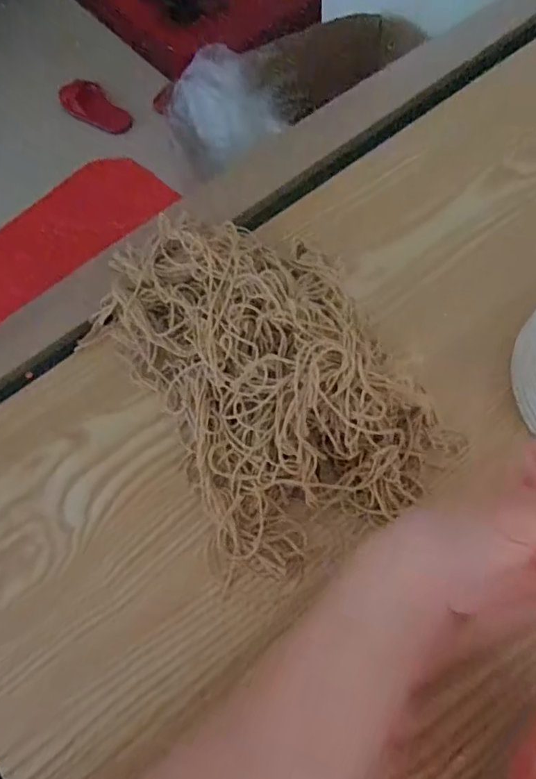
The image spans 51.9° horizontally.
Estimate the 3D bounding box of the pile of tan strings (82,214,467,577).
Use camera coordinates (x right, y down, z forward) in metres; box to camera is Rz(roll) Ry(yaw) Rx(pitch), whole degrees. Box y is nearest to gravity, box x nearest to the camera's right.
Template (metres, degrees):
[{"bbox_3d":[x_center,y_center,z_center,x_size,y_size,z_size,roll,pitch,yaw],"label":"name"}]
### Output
[{"bbox_3d":[-0.002,-0.015,0.370,0.170,0.066,0.250,-31,70,-9],"label":"pile of tan strings"}]

